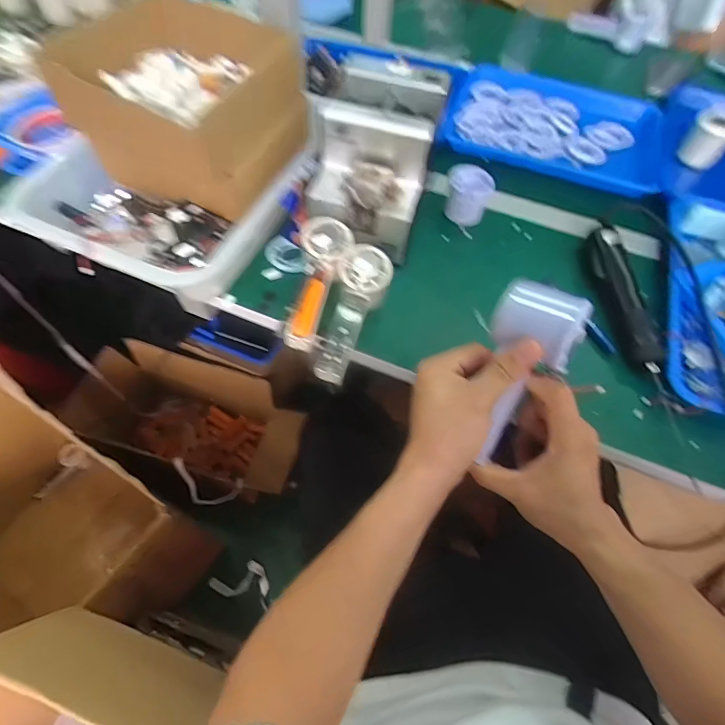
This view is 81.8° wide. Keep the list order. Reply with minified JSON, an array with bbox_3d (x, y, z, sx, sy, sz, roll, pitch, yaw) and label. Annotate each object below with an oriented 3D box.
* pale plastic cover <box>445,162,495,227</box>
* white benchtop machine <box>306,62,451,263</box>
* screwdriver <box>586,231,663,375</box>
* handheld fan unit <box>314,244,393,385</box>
[{"bbox_3d":[0.143,-0.230,0.571,0.060,0.052,0.070,16,60,6],"label":"pale plastic cover"},{"bbox_3d":[0.017,-0.250,0.516,0.135,0.133,0.181,16,60,6],"label":"white benchtop machine"},{"bbox_3d":[0.312,-0.087,0.506,0.036,0.031,0.206,2,60,-2],"label":"screwdriver"},{"bbox_3d":[-0.011,-0.053,0.464,0.057,0.042,0.157,18,78,8],"label":"handheld fan unit"}]

